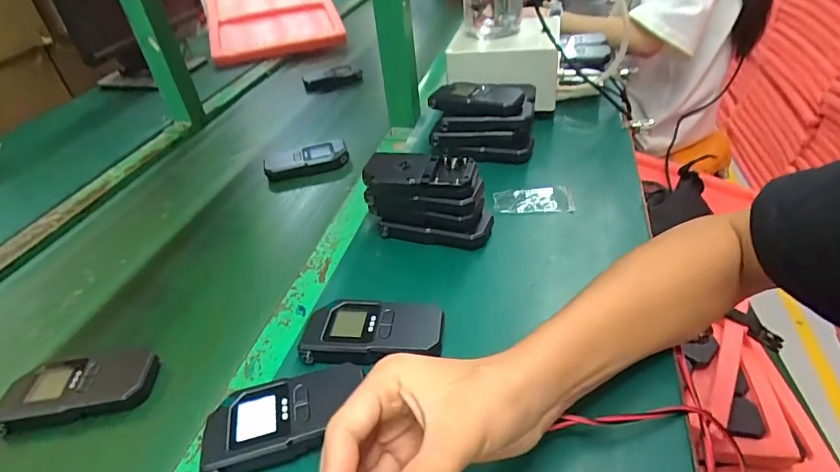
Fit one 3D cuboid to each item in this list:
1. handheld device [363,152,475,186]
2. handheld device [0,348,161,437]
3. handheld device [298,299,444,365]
[{"bbox_3d":[-0.002,-0.068,0.493,0.112,0.018,0.056,3,39,10],"label":"handheld device"},{"bbox_3d":[-0.286,0.130,0.408,0.114,0.027,0.055,-11,39,-7],"label":"handheld device"},{"bbox_3d":[-0.040,0.083,0.415,0.117,0.022,0.058,-1,38,5],"label":"handheld device"}]

